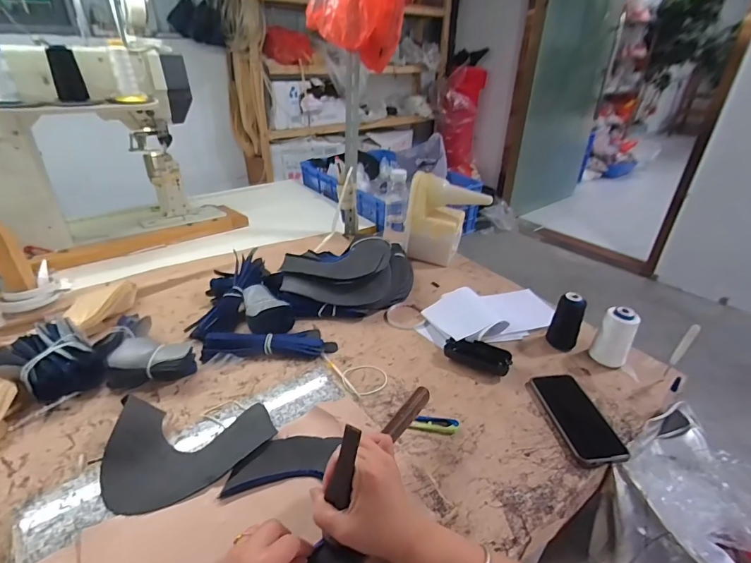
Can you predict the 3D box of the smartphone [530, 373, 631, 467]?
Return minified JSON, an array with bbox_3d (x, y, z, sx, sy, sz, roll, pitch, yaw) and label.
[{"bbox_3d":[0.301,0.197,0.586,0.082,0.015,0.160,3,29,-10],"label":"smartphone"}]

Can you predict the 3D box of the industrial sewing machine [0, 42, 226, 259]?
[{"bbox_3d":[-0.723,-0.294,0.901,0.582,0.421,0.219,-24,41,-36],"label":"industrial sewing machine"}]

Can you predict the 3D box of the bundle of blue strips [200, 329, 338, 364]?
[{"bbox_3d":[-0.184,0.108,0.690,0.222,0.030,0.055,-3,32,-10],"label":"bundle of blue strips"}]

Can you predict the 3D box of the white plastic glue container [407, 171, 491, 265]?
[{"bbox_3d":[0.169,-0.146,0.955,0.182,0.188,0.079,12,32,17],"label":"white plastic glue container"}]

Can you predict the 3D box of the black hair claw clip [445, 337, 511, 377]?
[{"bbox_3d":[0.179,0.130,0.693,0.110,0.025,0.048,17,34,21],"label":"black hair claw clip"}]

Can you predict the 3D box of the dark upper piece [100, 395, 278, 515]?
[{"bbox_3d":[-0.233,0.206,0.488,0.189,0.022,0.133,1,32,-5],"label":"dark upper piece"}]

